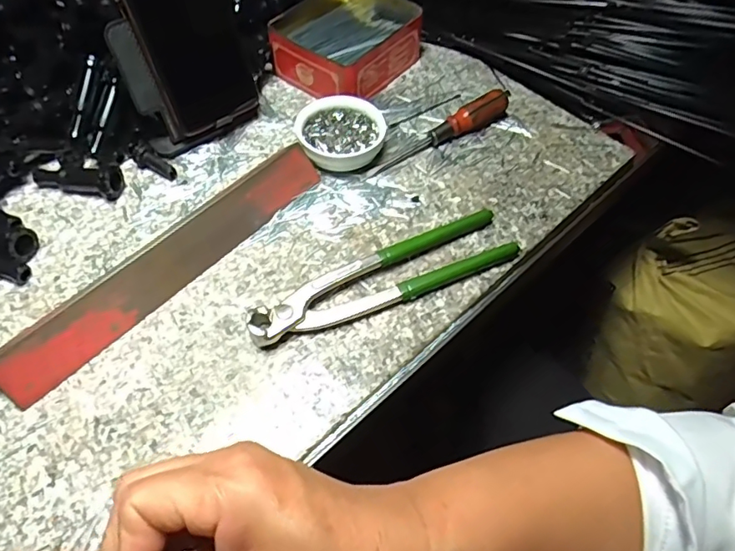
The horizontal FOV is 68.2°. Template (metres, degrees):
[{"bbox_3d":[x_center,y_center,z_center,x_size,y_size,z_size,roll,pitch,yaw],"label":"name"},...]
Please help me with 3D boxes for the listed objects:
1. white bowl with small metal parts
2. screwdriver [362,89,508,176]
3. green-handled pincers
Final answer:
[{"bbox_3d":[-0.022,-0.116,0.451,0.071,0.025,0.064,-9,56,-8],"label":"white bowl with small metal parts"},{"bbox_3d":[0.065,-0.127,0.464,0.152,0.024,0.020,-26,60,-18],"label":"screwdriver"},{"bbox_3d":[0.013,0.000,0.383,0.199,0.020,0.043,-21,59,-15],"label":"green-handled pincers"}]

